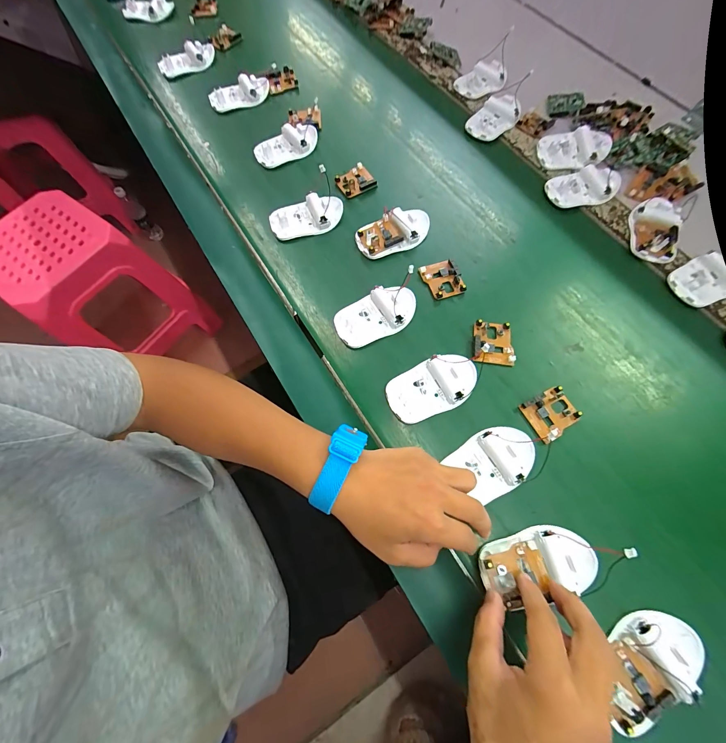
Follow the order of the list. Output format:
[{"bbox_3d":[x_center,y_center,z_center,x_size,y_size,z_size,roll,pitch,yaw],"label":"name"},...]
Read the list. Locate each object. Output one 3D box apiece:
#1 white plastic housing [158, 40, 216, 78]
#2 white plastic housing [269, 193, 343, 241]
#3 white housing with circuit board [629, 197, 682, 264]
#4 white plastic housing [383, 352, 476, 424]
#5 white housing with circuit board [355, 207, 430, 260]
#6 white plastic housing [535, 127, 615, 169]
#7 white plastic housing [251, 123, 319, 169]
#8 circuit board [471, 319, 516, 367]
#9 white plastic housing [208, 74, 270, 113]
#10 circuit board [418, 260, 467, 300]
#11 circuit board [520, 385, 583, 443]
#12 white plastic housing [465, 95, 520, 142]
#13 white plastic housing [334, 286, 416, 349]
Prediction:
[{"bbox_3d":[-0.306,-0.541,0.569,0.095,0.027,0.048,-9,72,-4],"label":"white plastic housing"},{"bbox_3d":[-0.075,-0.208,0.439,0.096,0.023,0.055,-14,69,-4],"label":"white plastic housing"},{"bbox_3d":[0.367,-0.178,0.414,0.050,0.020,0.088,11,70,6],"label":"white housing with circuit board"},{"bbox_3d":[0.073,0.016,0.349,0.095,0.018,0.055,-21,70,-6],"label":"white plastic housing"},{"bbox_3d":[0.040,-0.180,0.424,0.095,0.022,0.051,-18,70,-5],"label":"white housing with circuit board"},{"bbox_3d":[0.298,-0.314,0.465,0.095,0.019,0.056,-8,69,-1],"label":"white plastic housing"},{"bbox_3d":[-0.114,-0.338,0.491,0.096,0.022,0.051,-25,70,-7],"label":"white plastic housing"},{"bbox_3d":[0.147,-0.032,0.371,0.044,0.007,0.050,7,70,4],"label":"circuit board"},{"bbox_3d":[-0.199,-0.453,0.533,0.094,0.026,0.039,-12,69,-3],"label":"white plastic housing"},{"bbox_3d":[0.098,-0.112,0.402,0.041,0.011,0.050,-23,70,-7],"label":"circuit board"},{"bbox_3d":[0.195,0.043,0.342,0.048,0.011,0.044,-29,71,-9],"label":"circuit board"},{"bbox_3d":[0.195,-0.379,0.493,0.056,0.023,0.074,37,75,14],"label":"white plastic housing"},{"bbox_3d":[0.015,-0.067,0.381,0.096,0.023,0.055,-23,70,-7],"label":"white plastic housing"}]

